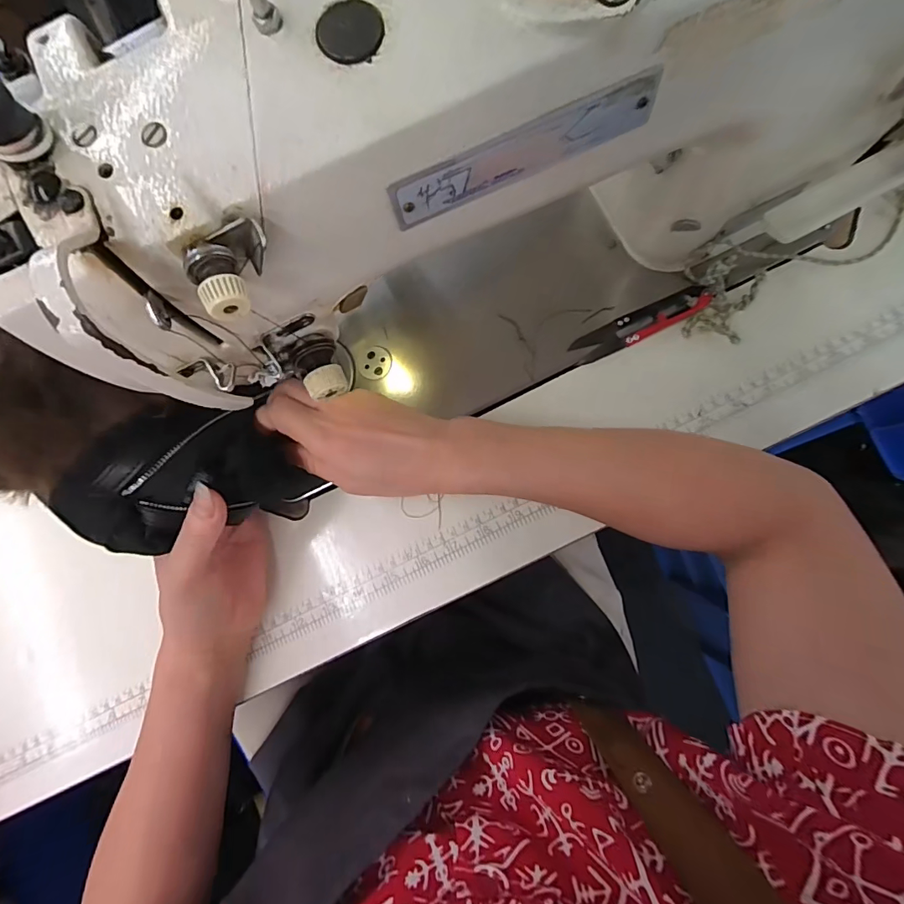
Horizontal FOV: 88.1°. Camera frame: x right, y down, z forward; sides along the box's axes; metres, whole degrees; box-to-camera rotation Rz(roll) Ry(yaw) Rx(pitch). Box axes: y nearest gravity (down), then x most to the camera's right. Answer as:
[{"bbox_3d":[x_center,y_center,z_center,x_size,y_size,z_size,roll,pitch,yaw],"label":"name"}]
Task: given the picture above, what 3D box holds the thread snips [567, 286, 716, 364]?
[{"bbox_3d":[0.142,-0.096,0.354,0.103,0.016,0.022,-24,82,2],"label":"thread snips"}]

